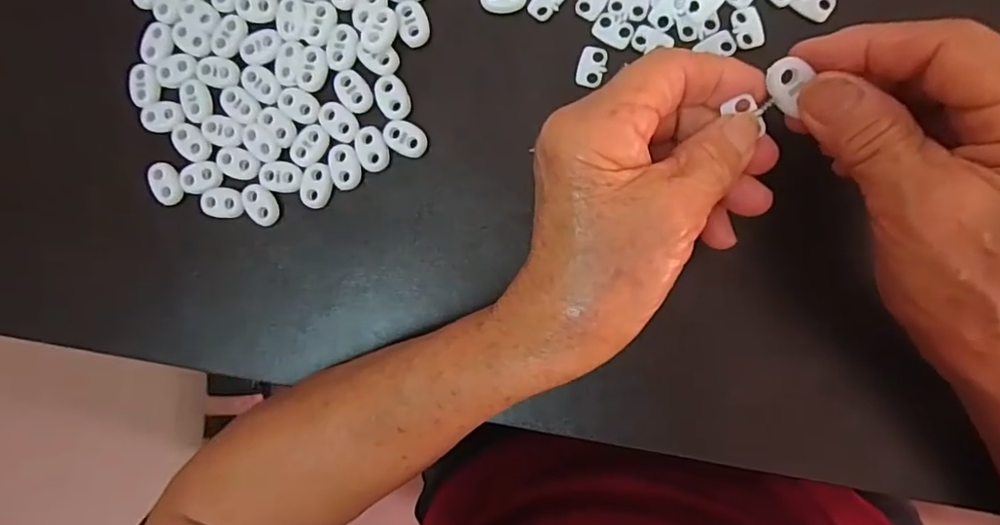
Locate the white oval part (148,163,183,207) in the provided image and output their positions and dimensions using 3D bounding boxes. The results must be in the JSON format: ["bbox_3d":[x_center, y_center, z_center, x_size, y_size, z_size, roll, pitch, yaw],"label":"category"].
[{"bbox_3d":[-0.172,-0.041,0.289,0.014,0.005,0.022,-13,89,8],"label":"white oval part"}]

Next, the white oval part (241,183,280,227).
[{"bbox_3d":[-0.122,-0.029,0.286,0.015,0.005,0.023,-31,87,7],"label":"white oval part"}]

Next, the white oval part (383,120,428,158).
[{"bbox_3d":[-0.047,-0.061,0.276,0.022,0.004,0.015,24,94,7],"label":"white oval part"}]

